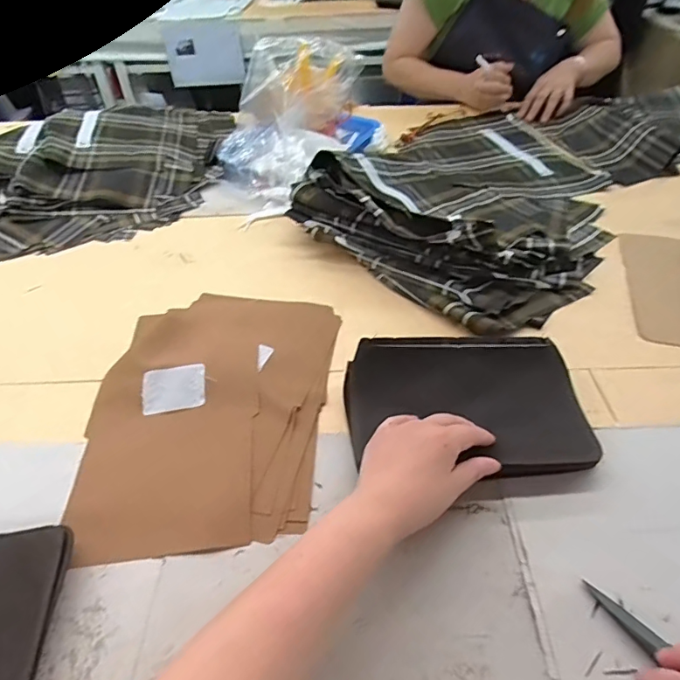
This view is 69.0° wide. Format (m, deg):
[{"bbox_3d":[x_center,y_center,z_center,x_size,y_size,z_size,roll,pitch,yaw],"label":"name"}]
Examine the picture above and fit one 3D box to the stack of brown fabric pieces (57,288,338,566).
[{"bbox_3d":[-0.133,0.058,0.524,0.240,0.022,0.325,-2,43,1],"label":"stack of brown fabric pieces"}]

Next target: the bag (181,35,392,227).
[{"bbox_3d":[-0.094,-0.375,0.834,0.233,0.194,0.350,16,46,19],"label":"bag"}]

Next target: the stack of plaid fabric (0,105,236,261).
[{"bbox_3d":[-0.434,-0.324,0.885,0.436,0.075,0.471,-5,43,-2],"label":"stack of plaid fabric"}]

